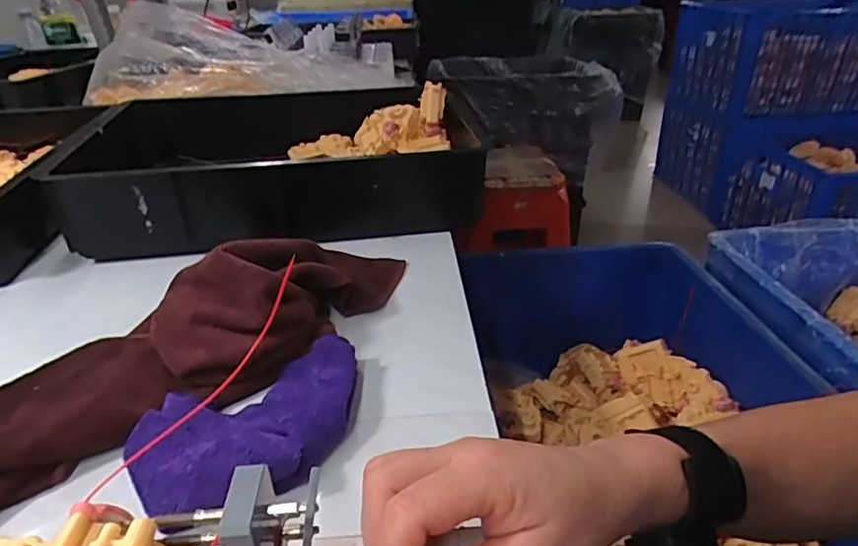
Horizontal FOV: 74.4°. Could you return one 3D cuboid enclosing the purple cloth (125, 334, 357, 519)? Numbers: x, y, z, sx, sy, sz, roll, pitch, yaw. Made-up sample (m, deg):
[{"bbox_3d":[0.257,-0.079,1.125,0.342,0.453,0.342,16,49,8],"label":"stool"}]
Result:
[{"bbox_3d":[-0.113,0.111,0.397,0.169,0.045,0.105,-20,34,-30],"label":"purple cloth"}]

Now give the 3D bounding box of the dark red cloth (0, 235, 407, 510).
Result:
[{"bbox_3d":[-0.192,0.043,0.450,0.458,0.081,0.139,-22,35,-33],"label":"dark red cloth"}]

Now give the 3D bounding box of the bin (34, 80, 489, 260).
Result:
[{"bbox_3d":[-0.206,-0.161,0.783,0.515,0.117,0.377,-4,30,-4],"label":"bin"}]

